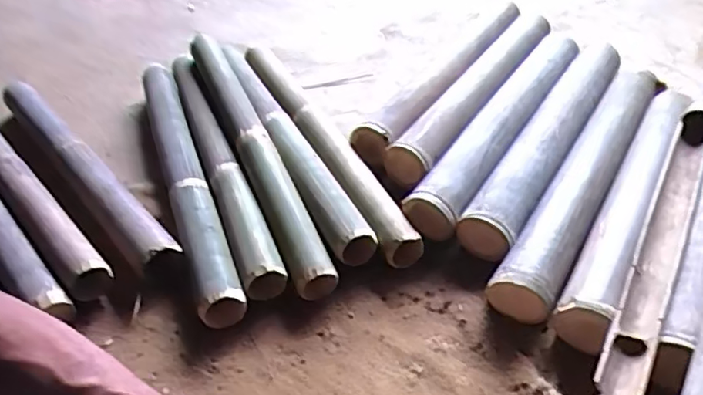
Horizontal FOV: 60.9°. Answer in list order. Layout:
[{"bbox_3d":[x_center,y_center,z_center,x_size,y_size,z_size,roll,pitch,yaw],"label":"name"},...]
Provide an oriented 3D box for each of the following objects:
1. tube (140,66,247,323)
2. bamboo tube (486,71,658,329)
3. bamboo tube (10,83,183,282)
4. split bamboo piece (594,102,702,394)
[{"bbox_3d":[-0.280,-0.052,0.981,0.064,0.067,0.654,-18,42,-13],"label":"tube"},{"bbox_3d":[0.352,-0.028,0.887,0.080,0.071,0.566,21,47,28],"label":"bamboo tube"},{"bbox_3d":[-0.457,-0.060,0.993,0.063,0.059,0.624,-32,47,-27],"label":"bamboo tube"},{"bbox_3d":[0.353,0.082,0.707,0.064,0.048,0.683,19,46,26],"label":"split bamboo piece"}]

